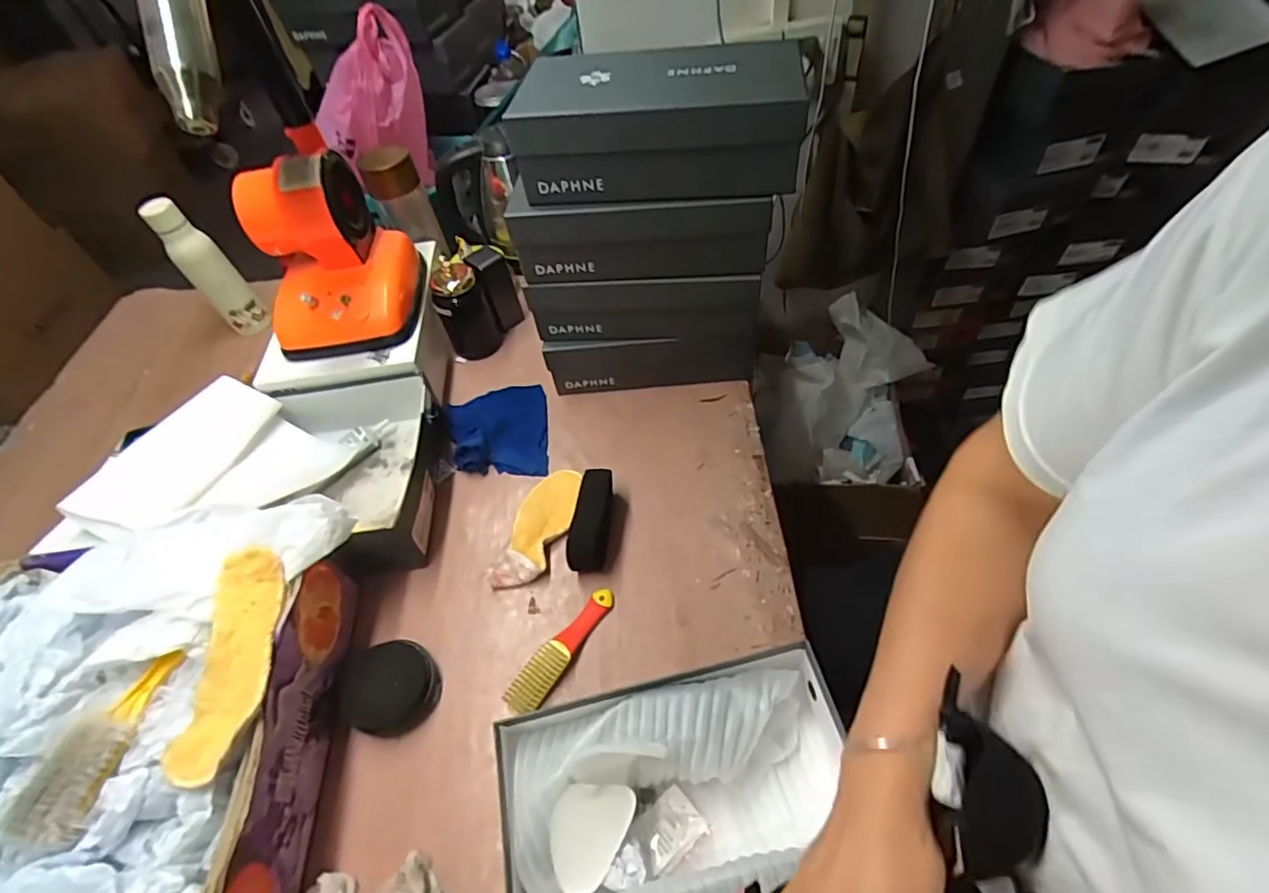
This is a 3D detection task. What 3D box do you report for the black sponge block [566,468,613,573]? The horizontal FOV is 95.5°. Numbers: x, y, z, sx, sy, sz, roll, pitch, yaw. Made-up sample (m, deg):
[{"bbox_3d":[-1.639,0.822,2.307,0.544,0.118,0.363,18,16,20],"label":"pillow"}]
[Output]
[{"bbox_3d":[-0.052,0.090,0.707,0.044,0.027,0.124,5,70,10],"label":"black sponge block"}]

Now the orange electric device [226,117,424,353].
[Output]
[{"bbox_3d":[-0.413,-0.263,0.776,0.180,0.197,0.191,-10,52,-1],"label":"orange electric device"}]

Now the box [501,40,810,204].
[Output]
[{"bbox_3d":[0.024,-0.354,0.625,0.299,0.104,0.143,1,53,7],"label":"box"}]

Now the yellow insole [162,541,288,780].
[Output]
[{"bbox_3d":[-0.352,0.184,0.511,0.068,0.023,0.196,-8,52,0],"label":"yellow insole"}]

